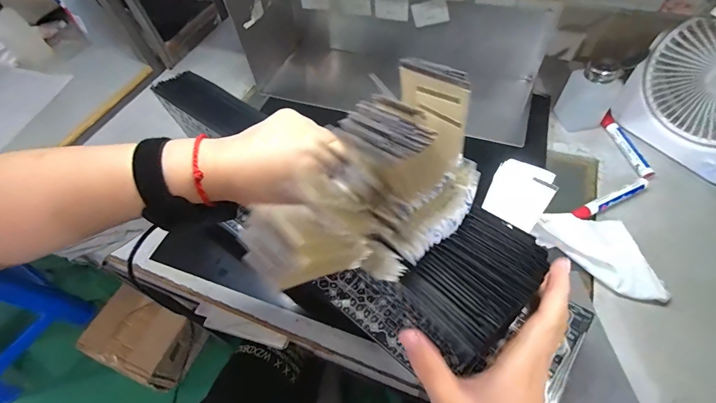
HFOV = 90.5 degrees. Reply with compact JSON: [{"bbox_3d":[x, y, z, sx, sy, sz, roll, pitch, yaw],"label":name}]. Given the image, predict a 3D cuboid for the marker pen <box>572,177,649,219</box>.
[{"bbox_3d":[0.331,0.000,0.468,0.123,0.021,0.016,-23,56,-11],"label":"marker pen"}]

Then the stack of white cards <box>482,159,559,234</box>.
[{"bbox_3d":[0.172,-0.009,0.382,0.065,0.006,0.066,36,95,41],"label":"stack of white cards"}]

